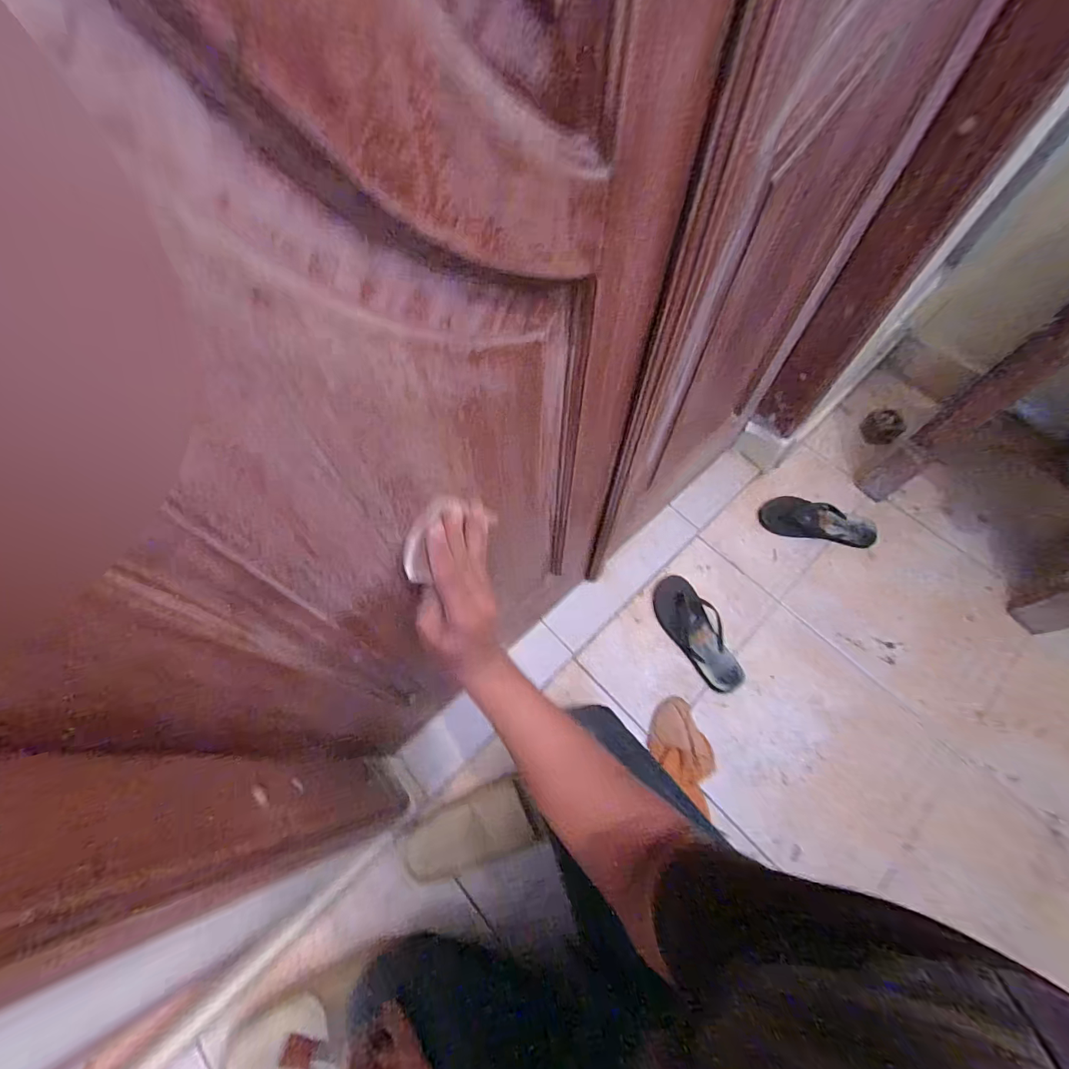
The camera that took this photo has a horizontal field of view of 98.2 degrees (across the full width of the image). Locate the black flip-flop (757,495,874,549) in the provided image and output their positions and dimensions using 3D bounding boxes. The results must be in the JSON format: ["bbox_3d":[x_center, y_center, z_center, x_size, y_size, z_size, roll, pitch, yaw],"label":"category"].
[{"bbox_3d":[0.637,-0.029,1.038,0.239,0.032,0.085,14,66,4],"label":"black flip-flop"}]

